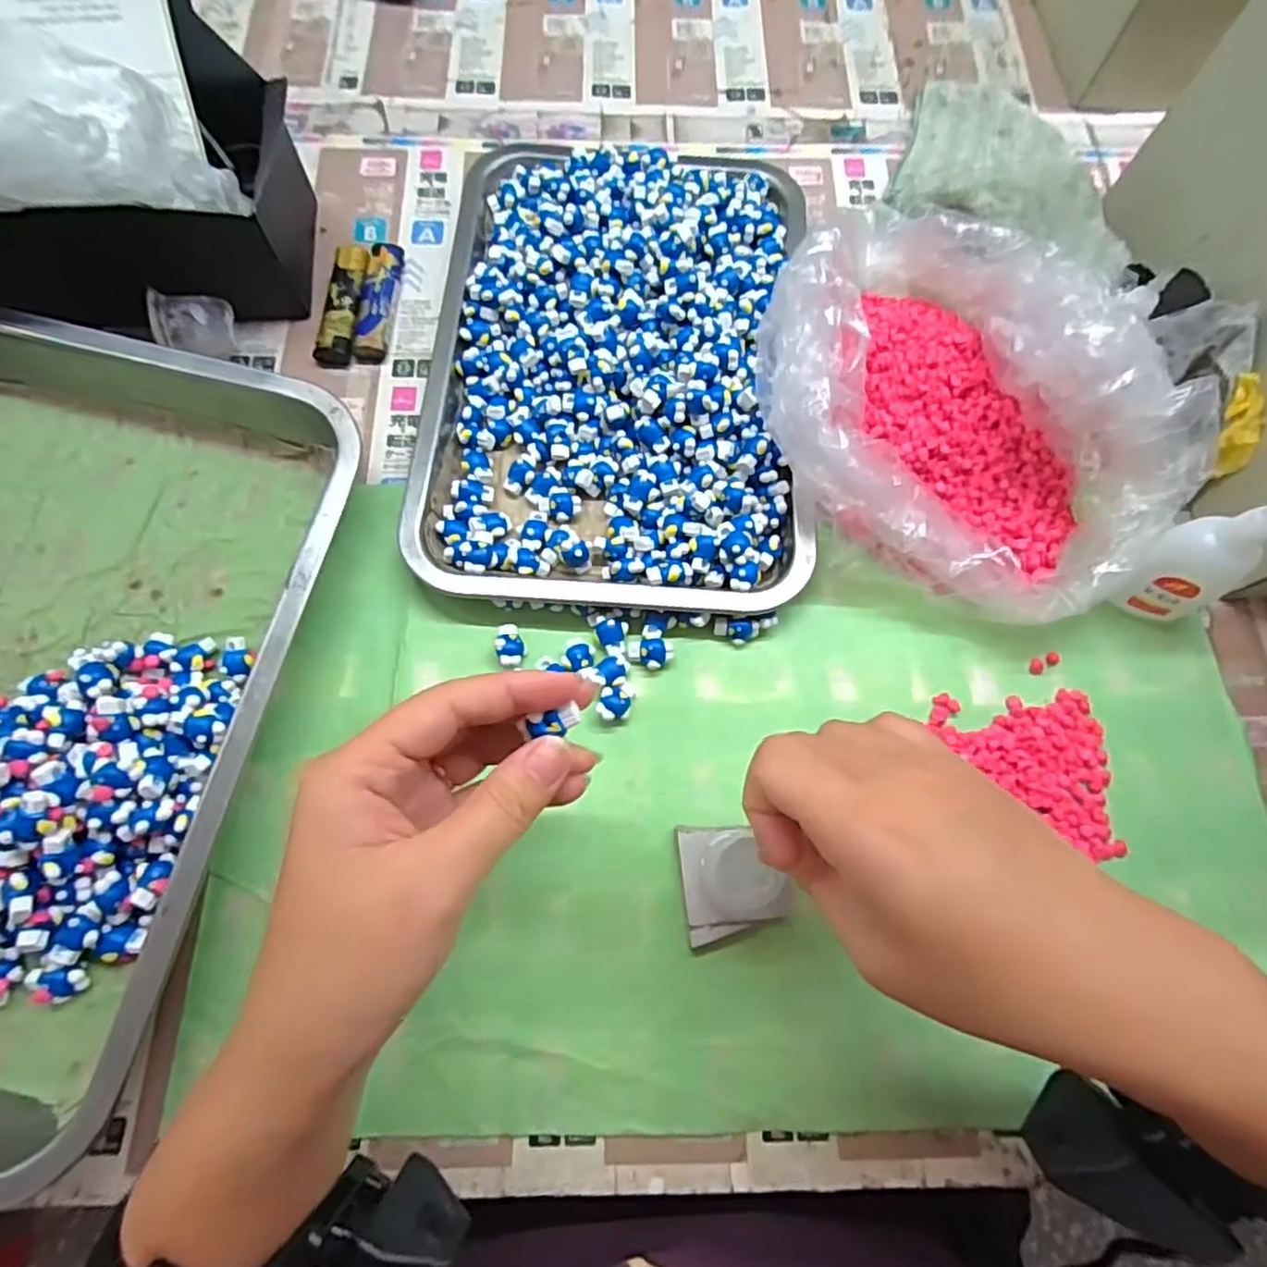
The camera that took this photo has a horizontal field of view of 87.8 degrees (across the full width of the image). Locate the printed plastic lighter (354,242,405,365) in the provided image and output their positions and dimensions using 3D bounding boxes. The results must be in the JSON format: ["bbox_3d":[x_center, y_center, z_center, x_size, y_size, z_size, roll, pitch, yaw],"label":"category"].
[{"bbox_3d":[-0.153,-0.201,0.397,0.019,0.014,0.081,2,71,-1],"label":"printed plastic lighter"}]

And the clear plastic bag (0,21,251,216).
[{"bbox_3d":[-0.288,-0.237,0.311,0.174,0.063,0.077,-9,70,-26],"label":"clear plastic bag"}]

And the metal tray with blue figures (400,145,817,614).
[{"bbox_3d":[-0.008,-0.158,0.369,0.203,0.041,0.292,4,71,-1],"label":"metal tray with blue figures"}]

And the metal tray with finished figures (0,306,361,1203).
[{"bbox_3d":[-0.305,0.032,0.291,0.287,0.048,0.370,10,71,2],"label":"metal tray with finished figures"}]

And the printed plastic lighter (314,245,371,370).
[{"bbox_3d":[-0.174,-0.198,0.397,0.023,0.013,0.081,2,71,-1],"label":"printed plastic lighter"}]

